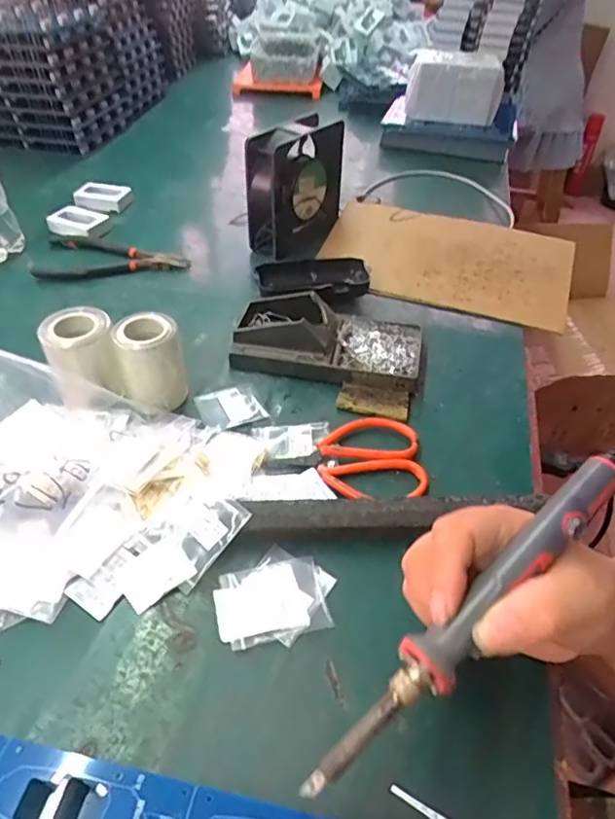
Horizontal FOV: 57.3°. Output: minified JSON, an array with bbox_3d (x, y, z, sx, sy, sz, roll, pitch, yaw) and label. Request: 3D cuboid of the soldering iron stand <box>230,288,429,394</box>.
[{"bbox_3d":[0.021,-0.062,0.487,0.162,0.037,0.090,9,45,7],"label":"soldering iron stand"}]

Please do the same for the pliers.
[{"bbox_3d":[-0.207,-0.164,0.605,0.158,0.013,0.076,3,45,0],"label":"pliers"}]

